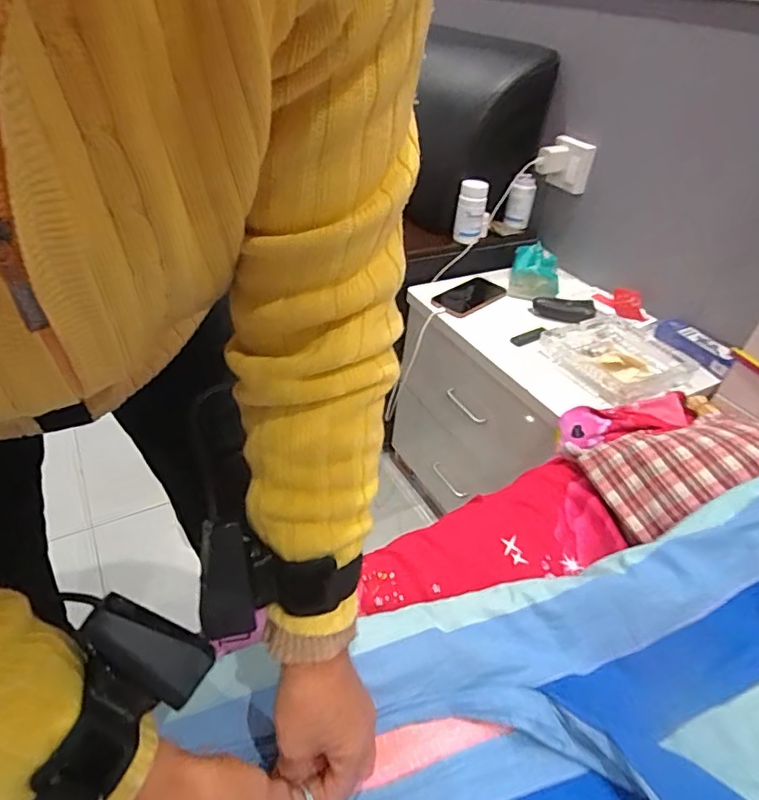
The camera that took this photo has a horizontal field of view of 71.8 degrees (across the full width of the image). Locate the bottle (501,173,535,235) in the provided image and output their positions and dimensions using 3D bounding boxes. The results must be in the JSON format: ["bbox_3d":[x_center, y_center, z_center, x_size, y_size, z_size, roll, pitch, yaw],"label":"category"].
[{"bbox_3d":[0.293,-0.416,1.093,0.053,0.099,0.048,15,39,11],"label":"bottle"}]

